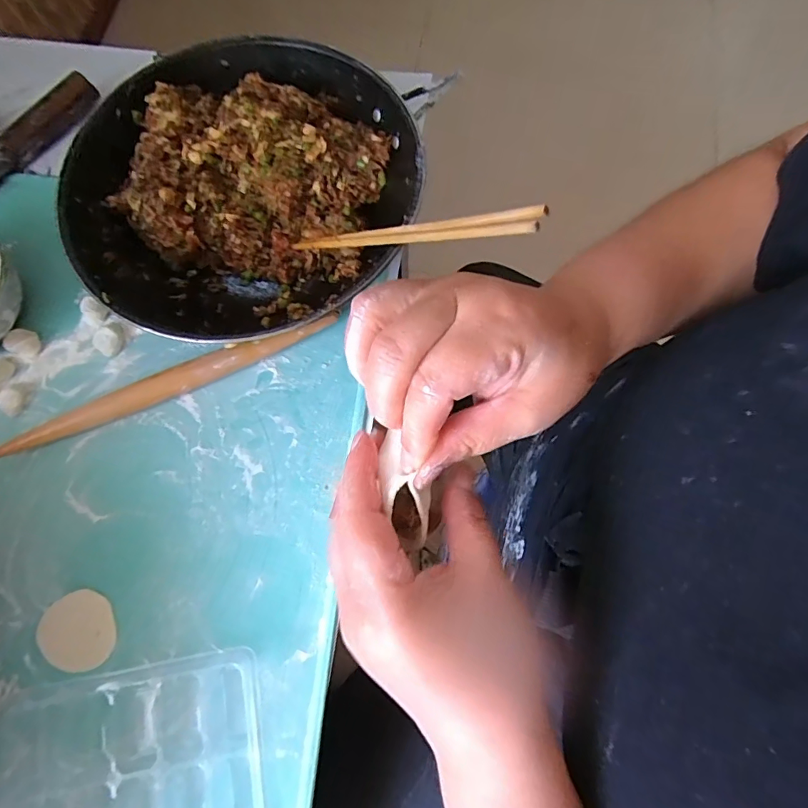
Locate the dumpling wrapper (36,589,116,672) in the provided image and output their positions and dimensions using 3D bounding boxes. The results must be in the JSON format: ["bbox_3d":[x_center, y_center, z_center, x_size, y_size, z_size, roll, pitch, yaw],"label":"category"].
[{"bbox_3d":[-0.272,0.189,0.389,0.058,0.004,0.063,-1,66,1],"label":"dumpling wrapper"}]

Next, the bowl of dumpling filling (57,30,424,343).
[{"bbox_3d":[-0.151,-0.201,0.455,0.281,0.094,0.303,-1,74,2],"label":"bowl of dumpling filling"}]

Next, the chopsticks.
[{"bbox_3d":[-0.008,-0.136,0.377,0.255,0.012,0.013,11,71,39],"label":"chopsticks"}]

